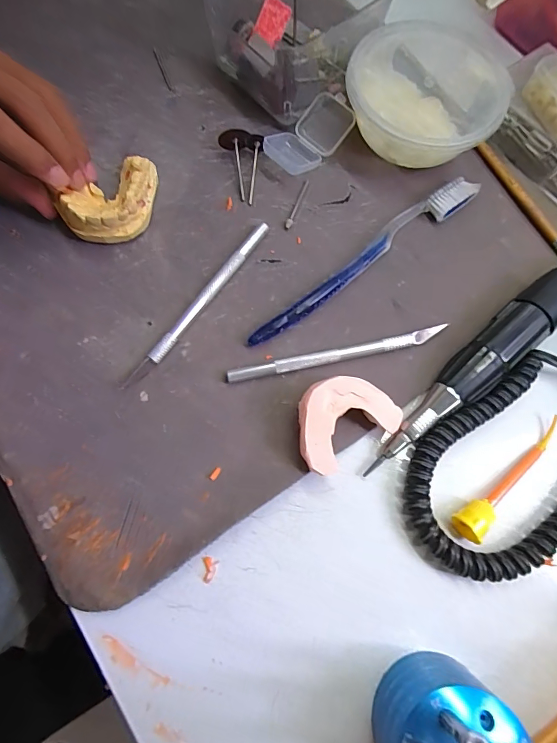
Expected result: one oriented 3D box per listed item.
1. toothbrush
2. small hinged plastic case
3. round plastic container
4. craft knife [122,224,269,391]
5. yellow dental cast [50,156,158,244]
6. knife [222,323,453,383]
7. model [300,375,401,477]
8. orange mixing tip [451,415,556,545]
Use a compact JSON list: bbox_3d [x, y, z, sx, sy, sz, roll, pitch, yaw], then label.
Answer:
[{"bbox_3d":[0.056,-0.074,0.256,0.187,0.012,0.019,-36,78,-11],"label":"toothbrush"},{"bbox_3d":[0.022,-0.166,0.279,0.036,0.018,0.062,44,77,10],"label":"small hinged plastic case"},{"bbox_3d":[0.100,-0.190,0.271,0.098,0.043,0.101,0,74,-2],"label":"round plastic container"},{"bbox_3d":[-0.049,-0.043,0.246,0.010,0.010,0.133,36,76,8],"label":"craft knife"},{"bbox_3d":[-0.106,-0.114,0.254,0.045,0.025,0.065,35,77,12],"label":"yellow dental cast"},{"bbox_3d":[0.036,-0.011,0.238,0.135,0.008,0.008,-12,75,-5],"label":"knife"},{"bbox_3d":[0.035,0.027,0.221,0.059,0.025,0.042,-31,77,-10],"label":"model"},{"bbox_3d":[0.133,0.057,0.221,0.090,0.016,0.017,-42,79,-12],"label":"orange mixing tip"}]

